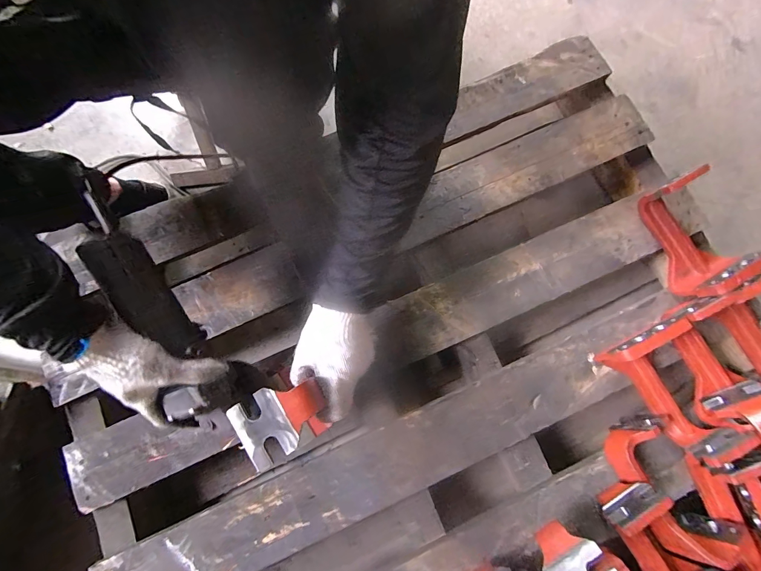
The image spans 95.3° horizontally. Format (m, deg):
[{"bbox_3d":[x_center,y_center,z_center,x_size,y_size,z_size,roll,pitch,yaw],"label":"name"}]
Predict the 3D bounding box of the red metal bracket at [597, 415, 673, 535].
[{"bbox_3d":[0.336,0.246,0.467,0.047,0.087,0.169,32,55,5],"label":"red metal bracket"}]

